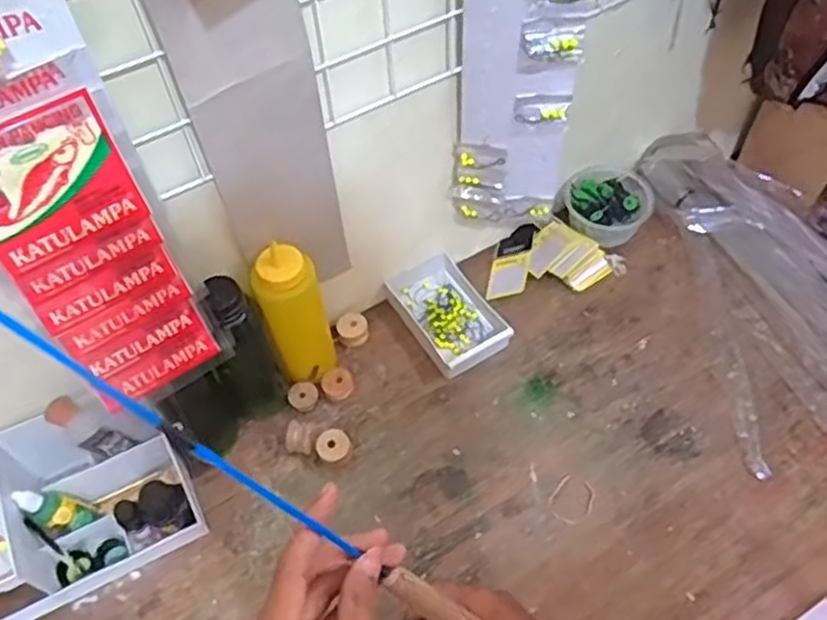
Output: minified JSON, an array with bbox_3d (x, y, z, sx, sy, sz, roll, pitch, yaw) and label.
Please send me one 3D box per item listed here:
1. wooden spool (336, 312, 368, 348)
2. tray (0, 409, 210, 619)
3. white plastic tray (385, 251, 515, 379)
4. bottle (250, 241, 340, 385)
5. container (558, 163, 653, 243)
[{"bbox_3d":[-0.068,0.024,0.819,0.033,0.027,0.033,-1,56,2],"label":"wooden spool"},{"bbox_3d":[-0.338,0.183,0.683,0.234,0.095,0.152,-25,58,-14],"label":"tray"},{"bbox_3d":[0.037,0.001,0.828,0.090,0.032,0.149,-27,59,-15],"label":"white plastic tray"},{"bbox_3d":[-0.116,0.010,0.732,0.064,0.192,0.052,-36,61,-20],"label":"bottle"},{"bbox_3d":[0.232,-0.123,0.874,0.112,0.049,0.099,-31,60,-17],"label":"container"}]

